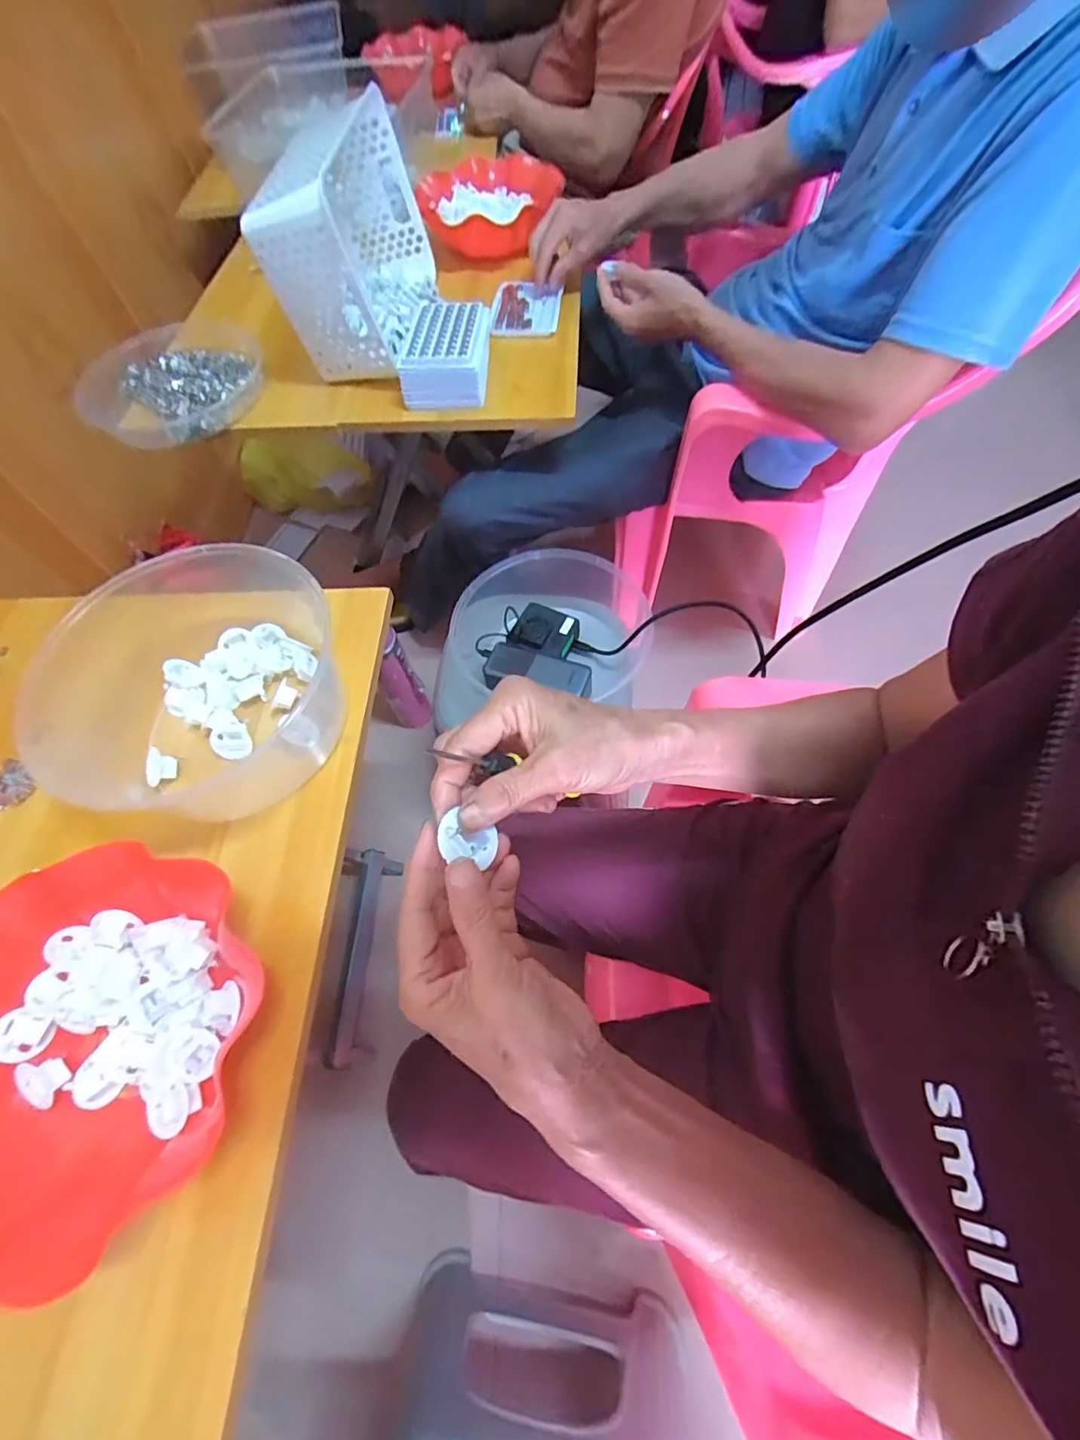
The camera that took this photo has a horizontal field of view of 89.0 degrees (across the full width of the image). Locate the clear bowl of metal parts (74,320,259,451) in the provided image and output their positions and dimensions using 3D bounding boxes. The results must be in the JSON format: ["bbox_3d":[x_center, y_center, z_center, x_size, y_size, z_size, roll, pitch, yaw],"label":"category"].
[{"bbox_3d":[-0.478,-0.428,0.719,0.223,0.048,0.218,-20,63,-7],"label":"clear bowl of metal parts"}]

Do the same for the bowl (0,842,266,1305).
[{"bbox_3d":[-0.288,0.206,0.353,0.197,0.075,0.216,-1,62,3],"label":"bowl"}]

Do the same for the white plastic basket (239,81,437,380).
[{"bbox_3d":[-0.236,-0.604,0.700,0.122,0.187,0.308,5,63,6],"label":"white plastic basket"}]

